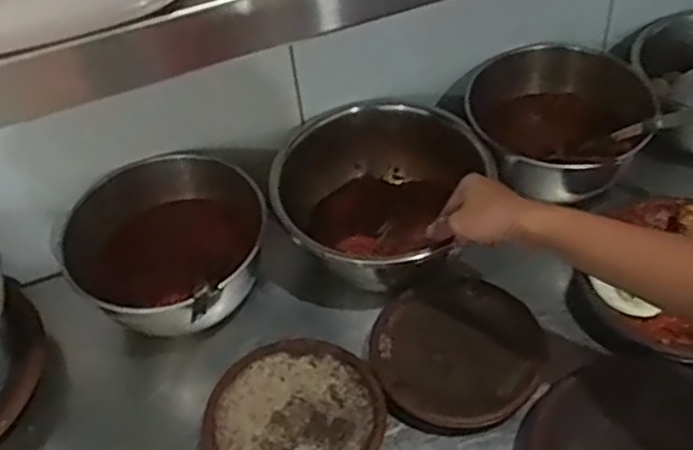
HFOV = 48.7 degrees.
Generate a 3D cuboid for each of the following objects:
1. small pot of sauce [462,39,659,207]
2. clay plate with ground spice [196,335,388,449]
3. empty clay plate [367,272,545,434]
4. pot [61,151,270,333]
[{"bbox_3d":[0.241,-0.114,0.892,0.198,0.102,0.189,-3,47,4],"label":"small pot of sauce"},{"bbox_3d":[-0.051,0.188,0.726,0.163,0.036,0.169,-3,47,4],"label":"clay plate with ground spice"},{"bbox_3d":[0.109,0.122,0.758,0.167,0.026,0.167,1,47,8],"label":"empty clay plate"},{"bbox_3d":[-0.192,0.032,0.808,0.189,0.116,0.209,5,48,11],"label":"pot"}]

